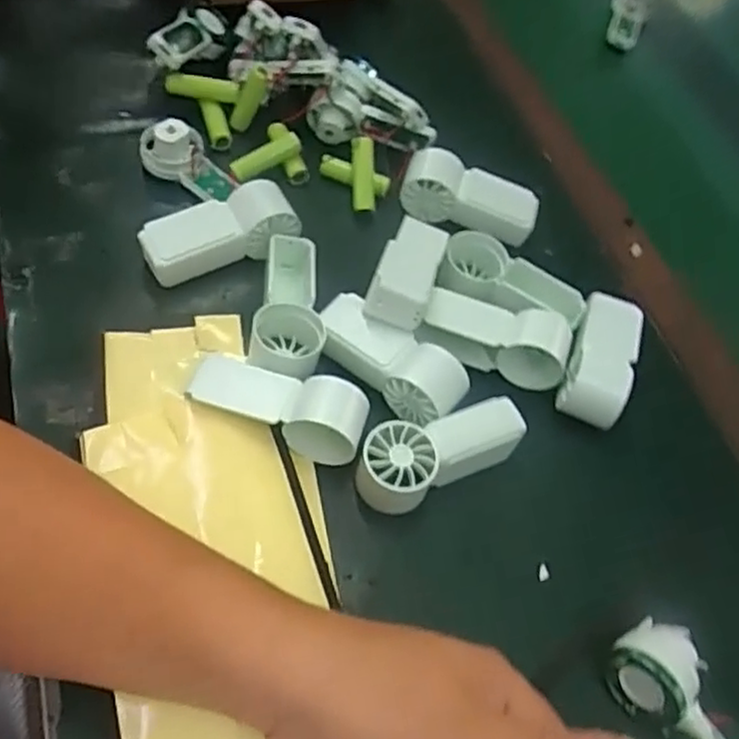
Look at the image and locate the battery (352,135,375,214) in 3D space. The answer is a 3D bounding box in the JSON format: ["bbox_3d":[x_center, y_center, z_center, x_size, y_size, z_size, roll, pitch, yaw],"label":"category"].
[{"bbox_3d":[-0.004,-0.133,0.481,0.017,0.015,0.049,-3,102,-6],"label":"battery"}]

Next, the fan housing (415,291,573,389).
[{"bbox_3d":[0.076,-0.020,0.424,0.087,0.032,0.038,18,56,-2],"label":"fan housing"}]

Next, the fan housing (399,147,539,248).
[{"bbox_3d":[0.071,-0.122,0.485,0.092,0.032,0.046,22,56,1],"label":"fan housing"}]

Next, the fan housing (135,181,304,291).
[{"bbox_3d":[-0.092,-0.084,0.431,0.091,0.030,0.037,-20,63,-16],"label":"fan housing"}]

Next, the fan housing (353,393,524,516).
[{"bbox_3d":[0.037,0.043,0.380,0.092,0.034,0.042,-24,67,-25],"label":"fan housing"}]

